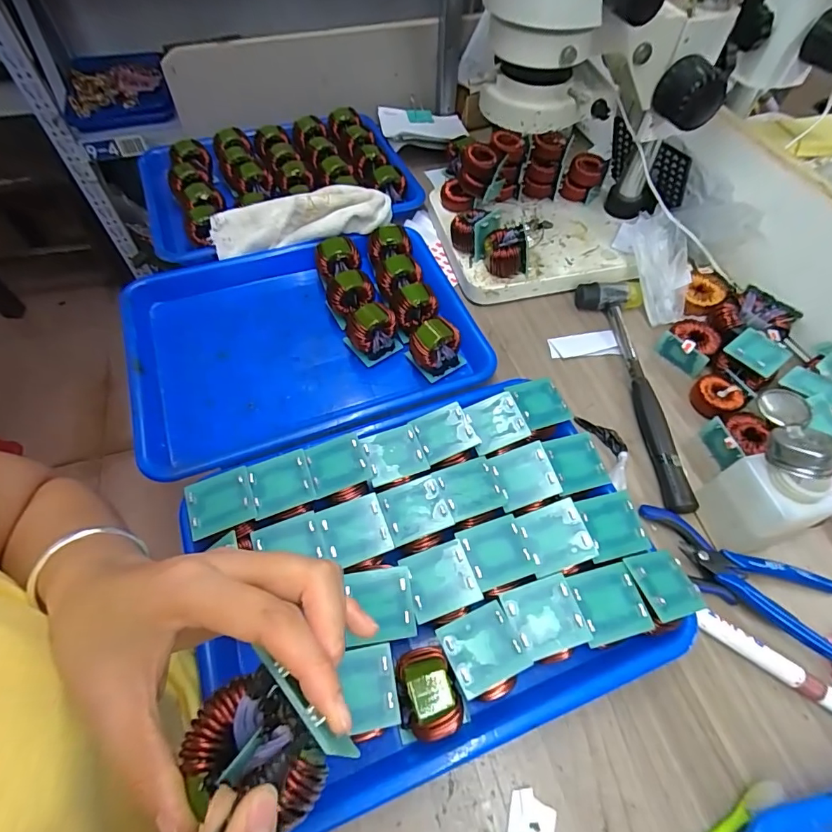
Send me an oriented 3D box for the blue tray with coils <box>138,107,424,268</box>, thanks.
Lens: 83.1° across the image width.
[{"bbox_3d":[-0.178,-0.314,0.614,0.341,0.052,0.244,-20,59,-13],"label":"blue tray with coils"}]

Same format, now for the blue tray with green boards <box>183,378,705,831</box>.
[{"bbox_3d":[0.012,0.108,0.346,0.309,0.047,0.240,-18,59,-12],"label":"blue tray with green boards"}]

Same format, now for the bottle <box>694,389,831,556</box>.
[{"bbox_3d":[0.261,0.043,0.355,0.068,0.095,0.092,-15,58,-11],"label":"bottle"}]

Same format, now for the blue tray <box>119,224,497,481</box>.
[{"bbox_3d":[-0.113,-0.082,0.482,0.326,0.040,0.248,-18,59,-12],"label":"blue tray"}]

